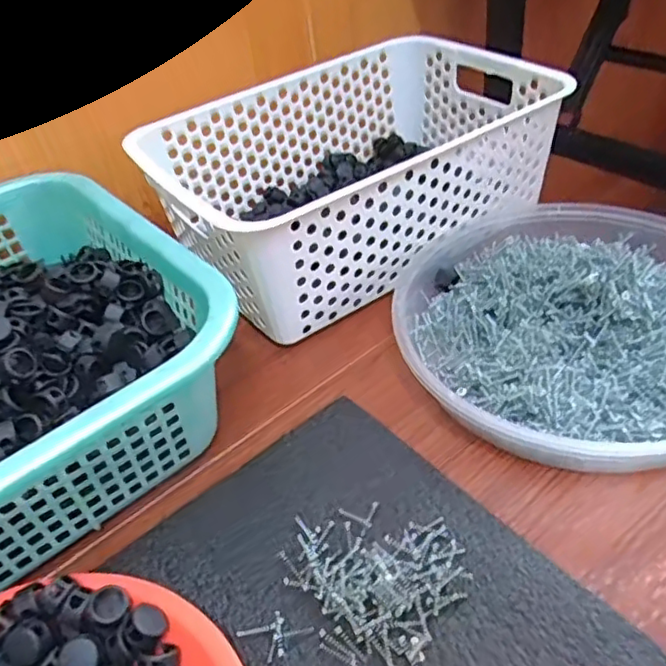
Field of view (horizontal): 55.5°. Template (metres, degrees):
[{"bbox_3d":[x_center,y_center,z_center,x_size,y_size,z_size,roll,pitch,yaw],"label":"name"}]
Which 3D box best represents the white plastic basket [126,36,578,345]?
[{"bbox_3d":[0.014,-0.141,0.521,0.291,0.111,0.208,-30,47,-22],"label":"white plastic basket"}]

